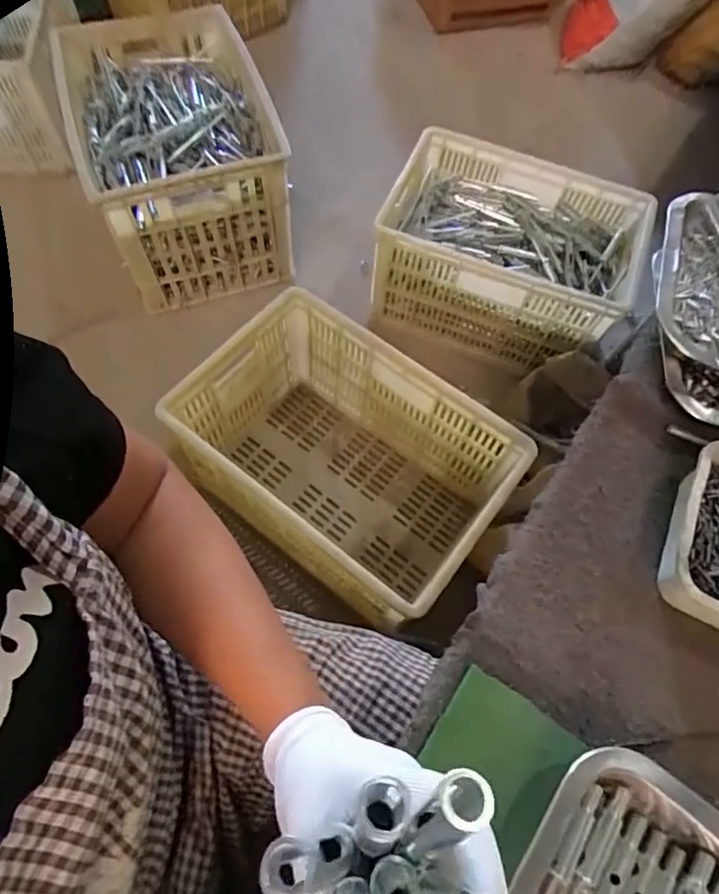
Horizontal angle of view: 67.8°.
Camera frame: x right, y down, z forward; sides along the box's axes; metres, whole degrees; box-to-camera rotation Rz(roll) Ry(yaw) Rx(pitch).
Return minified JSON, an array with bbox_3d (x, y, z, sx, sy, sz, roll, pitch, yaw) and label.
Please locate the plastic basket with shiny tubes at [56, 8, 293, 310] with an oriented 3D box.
[{"bbox_3d":[-0.364,-0.588,1.116,0.364,0.288,0.499,-14,66,-10],"label":"plastic basket with shiny tubes"}]

